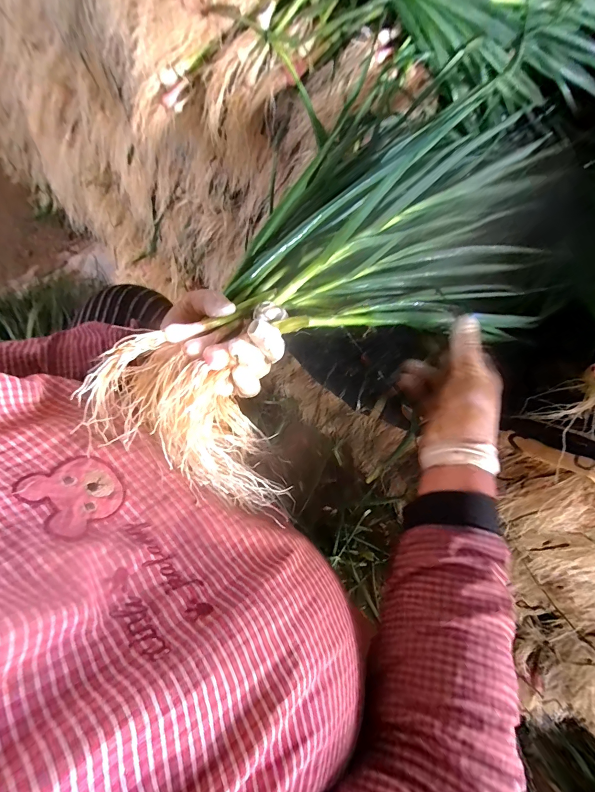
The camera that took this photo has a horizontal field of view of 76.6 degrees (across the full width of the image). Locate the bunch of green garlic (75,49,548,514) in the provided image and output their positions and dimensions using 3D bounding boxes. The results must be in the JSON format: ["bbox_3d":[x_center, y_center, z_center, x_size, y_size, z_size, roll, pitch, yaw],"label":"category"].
[{"bbox_3d":[0.065,-0.129,0.371,0.244,0.100,0.544,39,66,14],"label":"bunch of green garlic"}]

